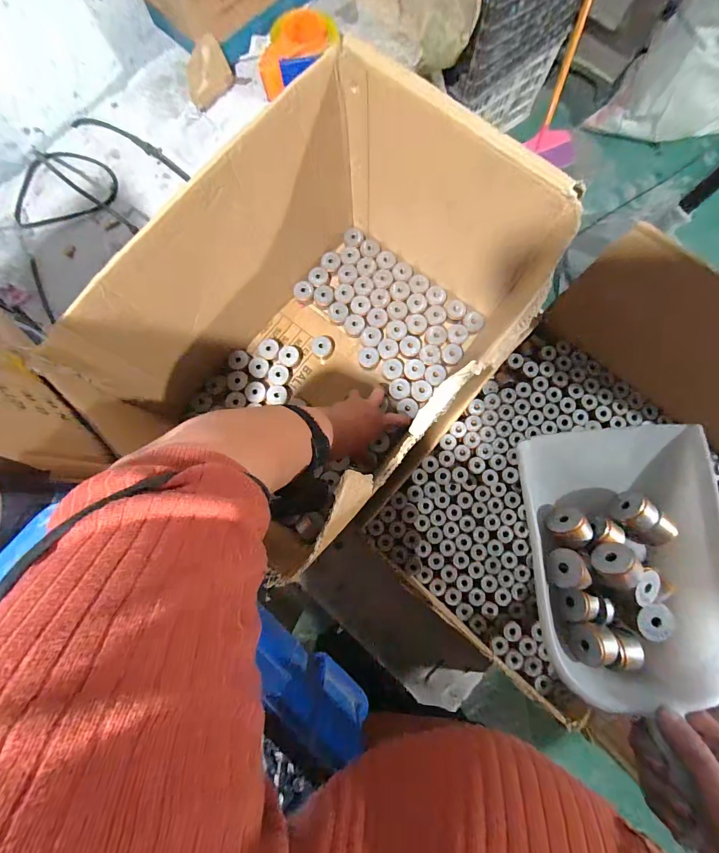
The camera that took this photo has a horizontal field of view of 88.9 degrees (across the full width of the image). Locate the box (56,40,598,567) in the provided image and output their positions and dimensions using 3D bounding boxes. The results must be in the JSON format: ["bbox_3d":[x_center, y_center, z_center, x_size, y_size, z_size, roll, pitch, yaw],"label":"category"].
[{"bbox_3d":[-0.038,-0.128,0.492,0.336,0.295,0.458,35,83,7],"label":"box"}]

